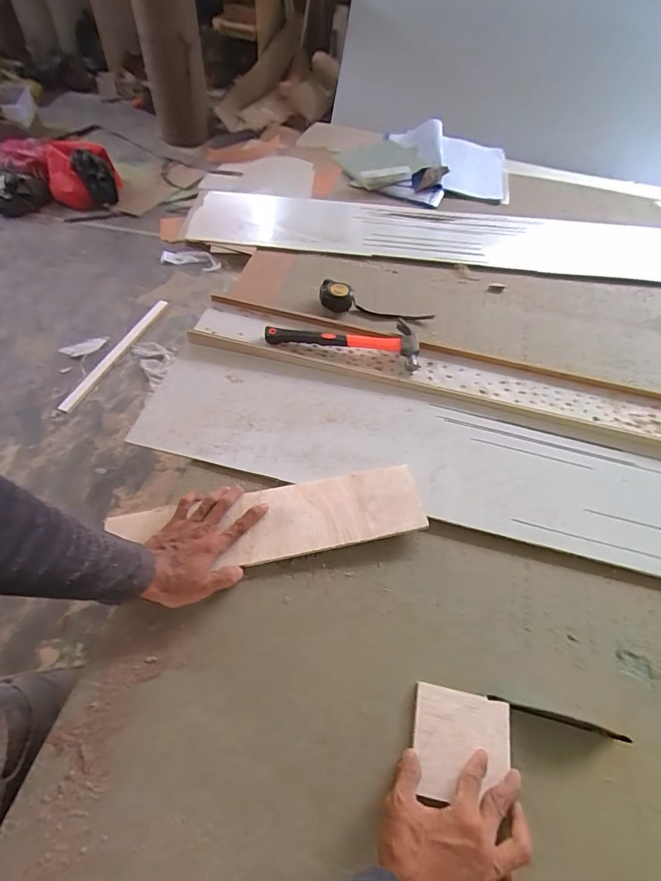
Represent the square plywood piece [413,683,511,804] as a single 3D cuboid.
[{"bbox_3d":[0.138,0.319,0.472,0.098,0.010,0.096,10,56,4],"label":"square plywood piece"}]

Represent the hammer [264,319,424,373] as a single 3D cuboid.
[{"bbox_3d":[0.026,-0.188,0.791,0.268,0.037,0.101,12,57,6],"label":"hammer"}]

